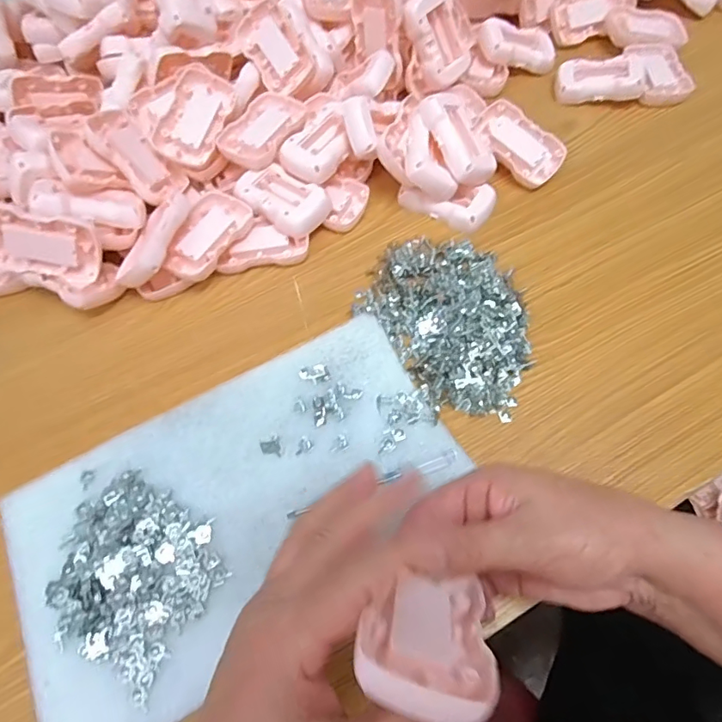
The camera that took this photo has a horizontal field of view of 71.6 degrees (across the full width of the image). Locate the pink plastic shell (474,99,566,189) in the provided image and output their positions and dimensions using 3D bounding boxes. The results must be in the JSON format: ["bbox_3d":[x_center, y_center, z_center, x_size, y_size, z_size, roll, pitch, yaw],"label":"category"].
[{"bbox_3d":[0.153,-0.211,0.490,0.089,0.016,0.055,40,81,2],"label":"pink plastic shell"}]

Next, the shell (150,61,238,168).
[{"bbox_3d":[-0.155,-0.227,0.470,0.054,0.016,0.090,24,82,-5],"label":"shell"}]

